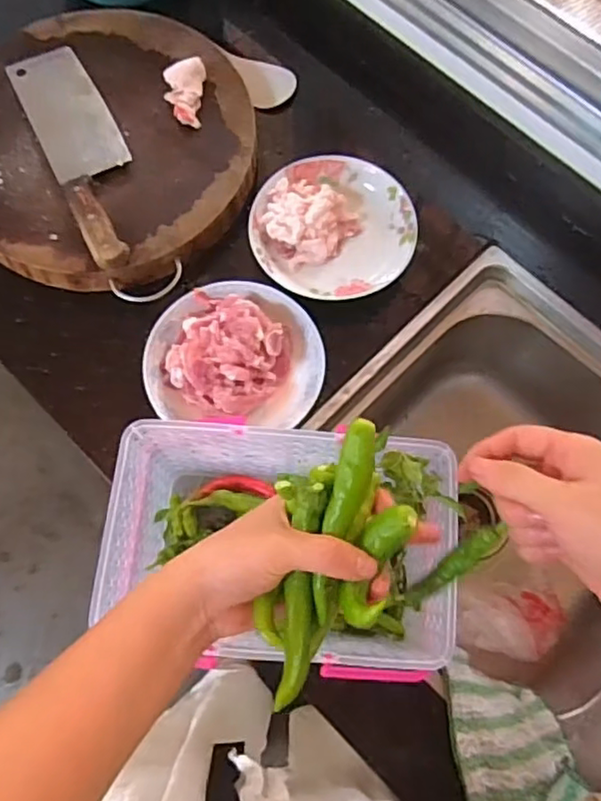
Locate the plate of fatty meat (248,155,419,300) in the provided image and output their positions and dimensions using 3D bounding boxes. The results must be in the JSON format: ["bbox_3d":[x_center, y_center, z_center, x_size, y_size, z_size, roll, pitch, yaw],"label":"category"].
[{"bbox_3d":[0.035,-0.194,0.683,0.172,0.037,0.167,0,72,0],"label":"plate of fatty meat"}]

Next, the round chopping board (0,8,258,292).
[{"bbox_3d":[-0.224,-0.296,0.707,0.335,0.049,0.346,0,72,0],"label":"round chopping board"}]

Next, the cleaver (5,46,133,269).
[{"bbox_3d":[-0.237,-0.277,0.682,0.079,0.020,0.295,-26,74,-8],"label":"cleaver"}]

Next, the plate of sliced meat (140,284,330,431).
[{"bbox_3d":[-0.067,-0.043,0.631,0.176,0.061,0.169,4,72,1],"label":"plate of sliced meat"}]

